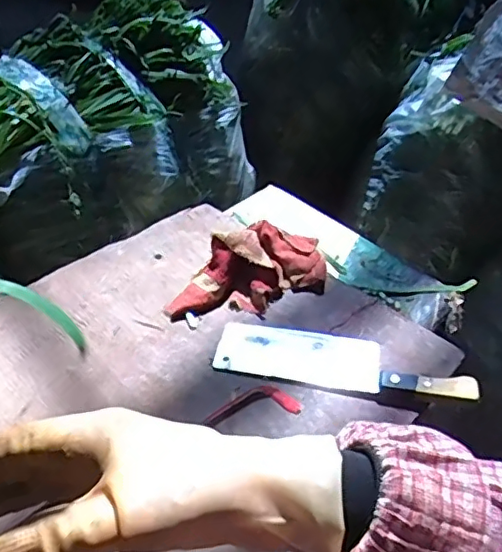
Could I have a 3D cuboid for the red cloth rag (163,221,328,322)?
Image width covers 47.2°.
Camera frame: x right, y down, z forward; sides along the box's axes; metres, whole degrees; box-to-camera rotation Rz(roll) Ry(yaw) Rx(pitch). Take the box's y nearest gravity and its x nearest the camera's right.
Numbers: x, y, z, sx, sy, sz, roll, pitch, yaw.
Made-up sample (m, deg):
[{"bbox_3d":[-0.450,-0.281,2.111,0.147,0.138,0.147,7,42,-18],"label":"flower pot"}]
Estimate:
[{"bbox_3d":[-0.004,-0.009,0.699,0.210,0.058,0.101,-17,45,-19],"label":"red cloth rag"}]

